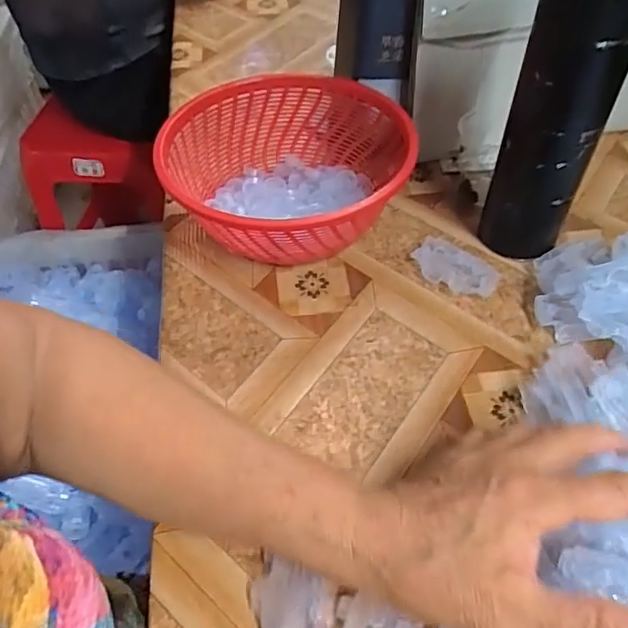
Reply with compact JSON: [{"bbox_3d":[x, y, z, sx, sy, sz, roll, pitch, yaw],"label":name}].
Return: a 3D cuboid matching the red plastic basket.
[{"bbox_3d":[-0.024,-0.116,0.475,0.192,0.082,0.194,-1,51,2],"label":"red plastic basket"}]

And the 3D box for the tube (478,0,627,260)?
[{"bbox_3d":[0.165,-0.128,0.382,0.062,0.224,0.051,20,55,18],"label":"tube"}]

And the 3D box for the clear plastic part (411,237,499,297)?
[{"bbox_3d":[0.114,-0.037,0.450,0.068,0.010,0.044,34,60,26],"label":"clear plastic part"}]

